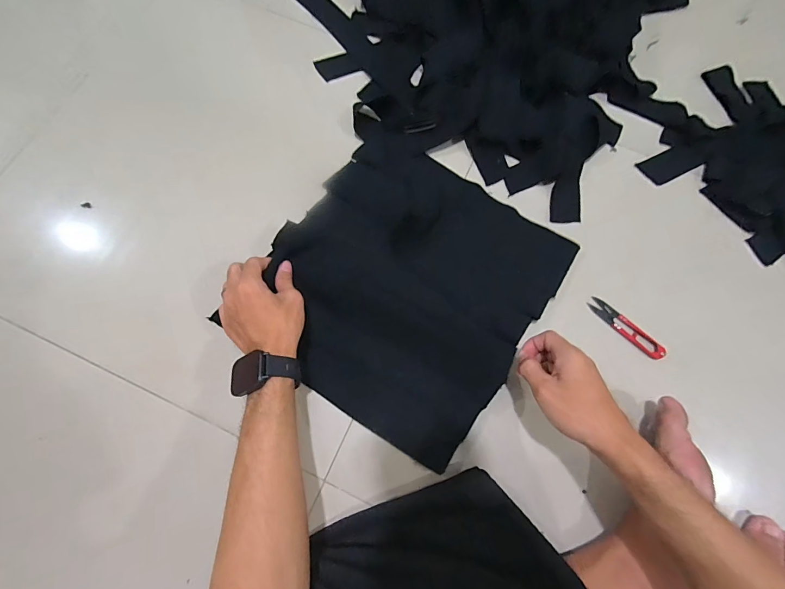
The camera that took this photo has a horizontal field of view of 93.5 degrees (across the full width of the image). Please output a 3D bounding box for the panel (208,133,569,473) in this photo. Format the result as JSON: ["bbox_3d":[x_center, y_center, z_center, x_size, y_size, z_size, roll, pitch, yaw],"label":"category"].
[{"bbox_3d":[0.021,-0.017,0.482,0.326,0.027,0.350,35,77,7],"label":"panel"}]

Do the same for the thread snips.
[{"bbox_3d":[0.304,0.044,0.477,0.111,0.006,0.023,41,77,10],"label":"thread snips"}]

